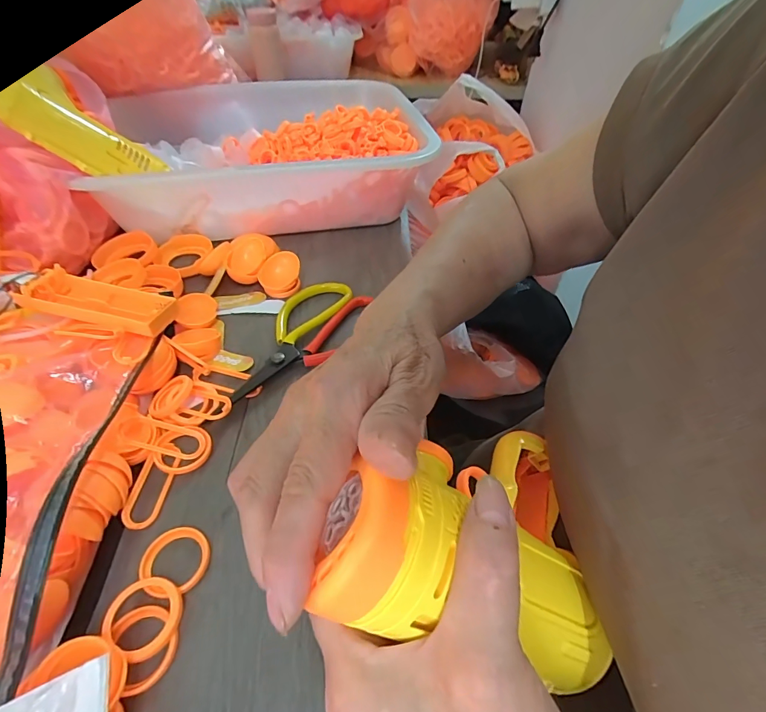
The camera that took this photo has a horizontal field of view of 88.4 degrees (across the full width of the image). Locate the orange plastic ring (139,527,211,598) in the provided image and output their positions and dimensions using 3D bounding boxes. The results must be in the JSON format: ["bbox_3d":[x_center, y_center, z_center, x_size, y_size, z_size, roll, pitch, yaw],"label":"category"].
[{"bbox_3d":[-0.116,0.114,0.219,0.035,0.005,0.034,1,48,-1],"label":"orange plastic ring"}]

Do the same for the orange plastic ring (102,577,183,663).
[{"bbox_3d":[-0.118,0.129,0.196,0.034,0.004,0.033,12,43,-11],"label":"orange plastic ring"}]

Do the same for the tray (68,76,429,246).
[{"bbox_3d":[-0.142,-0.259,0.498,0.362,0.094,0.316,-7,48,-8],"label":"tray"}]

